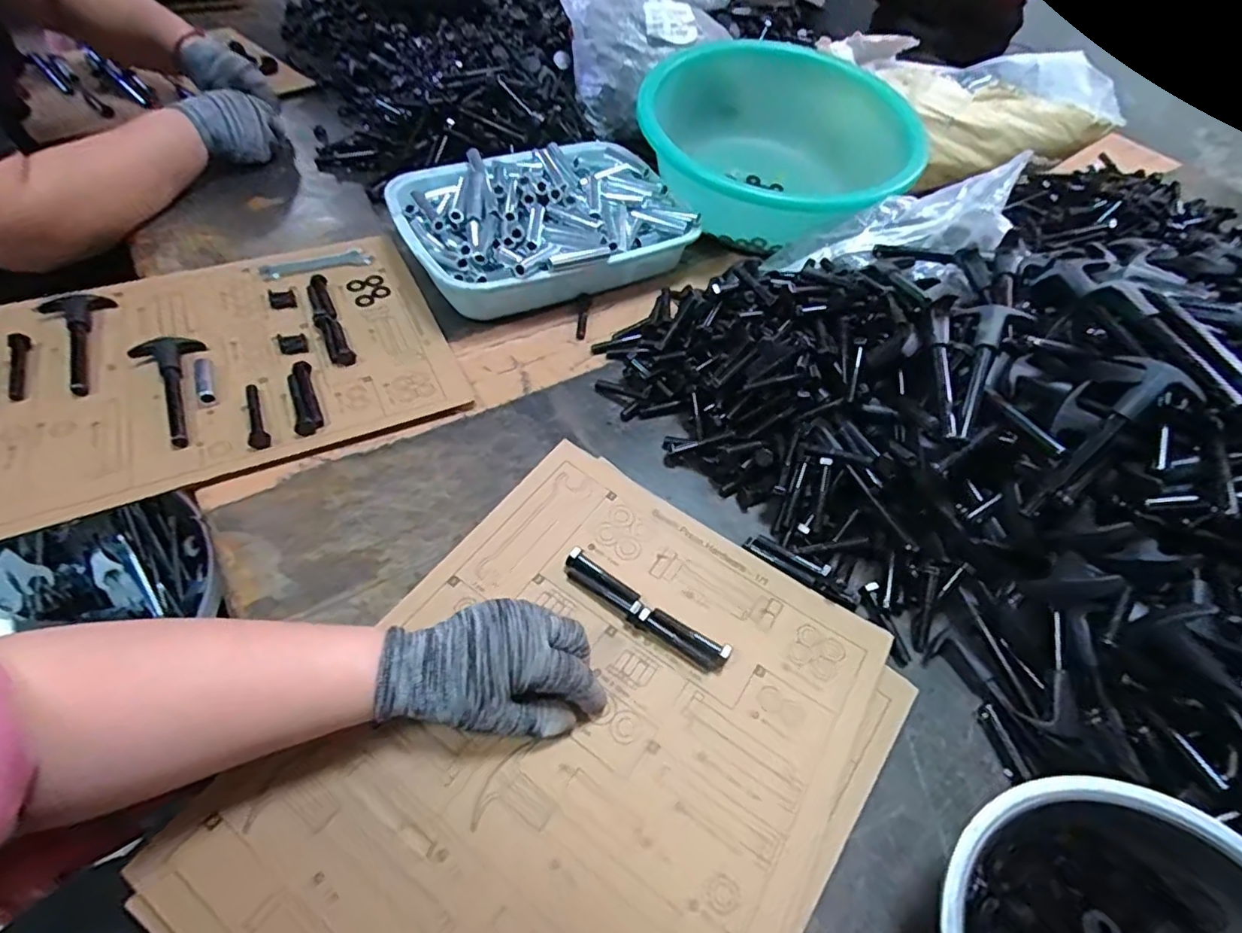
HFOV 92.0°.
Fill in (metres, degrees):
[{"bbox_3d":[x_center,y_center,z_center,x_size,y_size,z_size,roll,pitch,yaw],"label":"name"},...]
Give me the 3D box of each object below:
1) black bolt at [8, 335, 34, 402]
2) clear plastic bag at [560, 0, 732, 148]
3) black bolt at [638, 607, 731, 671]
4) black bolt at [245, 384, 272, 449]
[{"bbox_3d":[-0.534,-0.088,0.530,0.015,0.013,0.083,-17,56,-17],"label":"black bolt"},{"bbox_3d":[0.037,-0.636,0.853,0.198,0.120,0.363,22,71,15],"label":"clear plastic bag"},{"bbox_3d":[0.043,0.116,0.412,0.064,0.012,0.017,29,55,17],"label":"black bolt"},{"bbox_3d":[-0.316,-0.043,0.514,0.017,0.010,0.079,-22,57,-21],"label":"black bolt"}]

